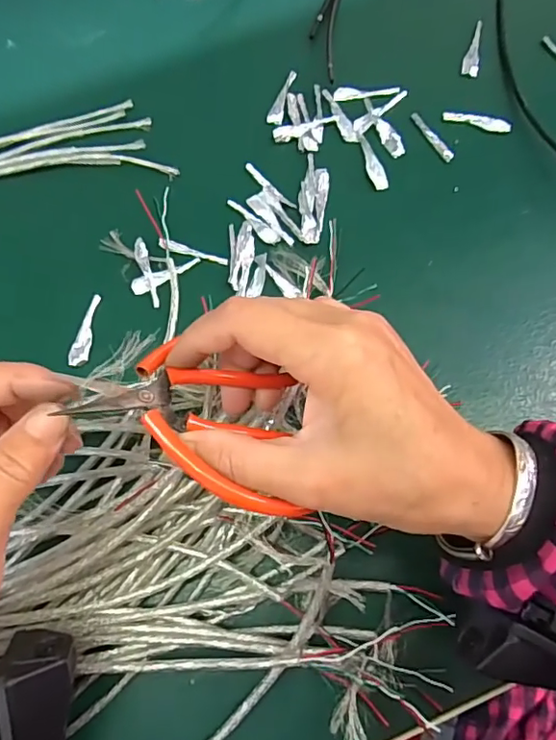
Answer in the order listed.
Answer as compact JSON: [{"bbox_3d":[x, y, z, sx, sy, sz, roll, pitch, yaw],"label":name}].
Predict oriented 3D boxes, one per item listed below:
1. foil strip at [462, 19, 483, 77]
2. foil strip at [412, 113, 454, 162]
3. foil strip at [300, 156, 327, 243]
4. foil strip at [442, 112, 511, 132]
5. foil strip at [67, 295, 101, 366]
[{"bbox_3d":[0.141,-0.232,0.388,0.012,0.004,0.048,12,73,4],"label":"foil strip"},{"bbox_3d":[0.104,-0.159,0.367,0.008,0.004,0.043,-34,76,-10],"label":"foil strip"},{"bbox_3d":[0.023,-0.113,0.354,0.017,0.004,0.065,6,73,2],"label":"foil strip"},{"bbox_3d":[0.136,-0.170,0.369,0.045,0.004,0.010,15,73,5],"label":"foil strip"},{"bbox_3d":[-0.117,-0.024,0.330,0.011,0.004,0.046,6,73,2],"label":"foil strip"}]

